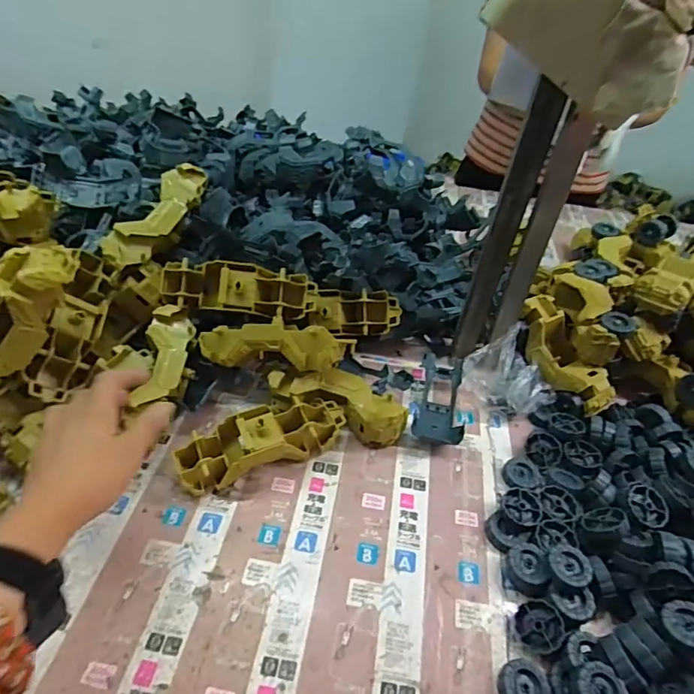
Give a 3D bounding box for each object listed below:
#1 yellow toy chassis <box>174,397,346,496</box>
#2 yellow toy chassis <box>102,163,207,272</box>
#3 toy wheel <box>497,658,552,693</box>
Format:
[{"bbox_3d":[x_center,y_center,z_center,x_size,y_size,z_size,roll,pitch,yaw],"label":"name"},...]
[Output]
[{"bbox_3d":[-0.087,0.101,0.513,0.173,0.050,0.059,-15,47,-23],"label":"yellow toy chassis"},{"bbox_3d":[-0.225,-0.156,0.584,0.044,0.037,0.160,24,66,17],"label":"yellow toy chassis"},{"bbox_3d":[0.139,0.269,0.384,0.038,0.014,0.039,4,43,-4],"label":"toy wheel"}]

